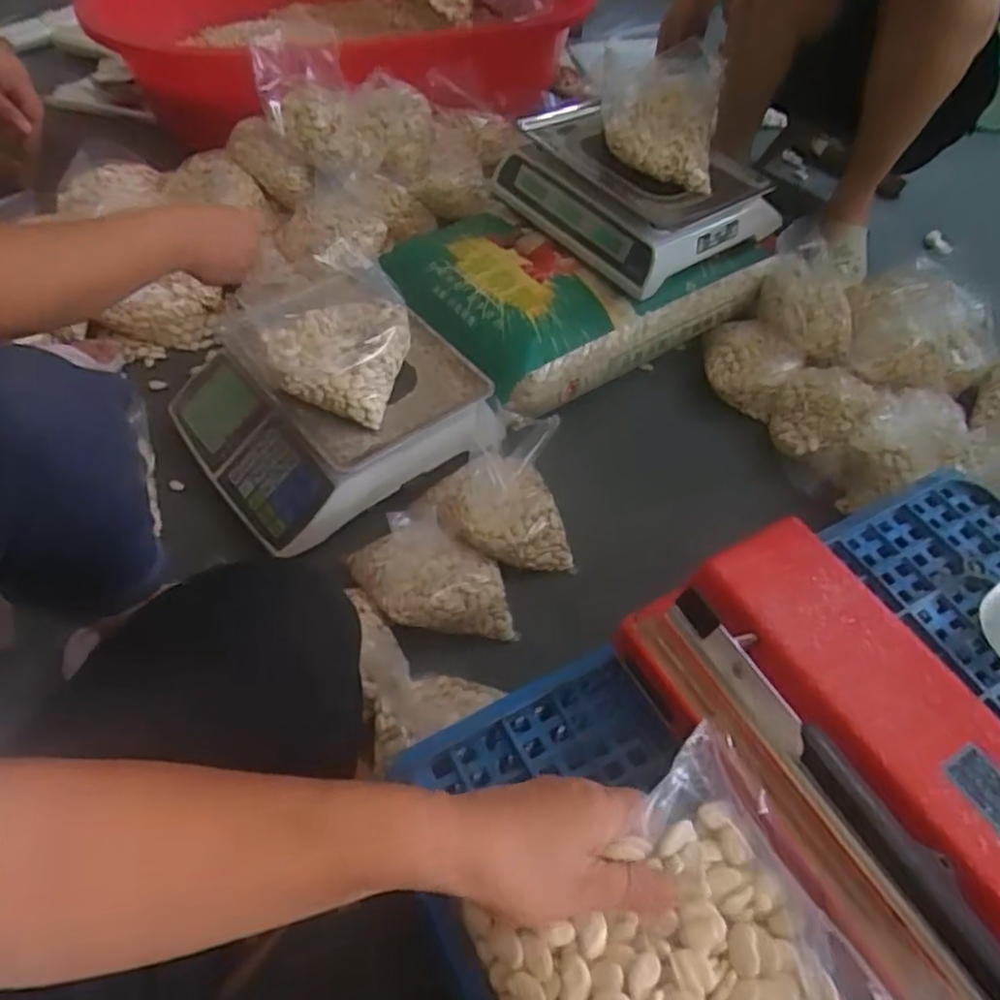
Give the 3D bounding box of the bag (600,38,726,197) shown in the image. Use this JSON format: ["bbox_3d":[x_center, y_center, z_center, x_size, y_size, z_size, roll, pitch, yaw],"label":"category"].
[{"bbox_3d":[0.236,-0.580,1.070,0.167,0.080,0.267,6,53,2],"label":"bag"}]

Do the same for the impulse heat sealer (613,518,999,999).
[{"bbox_3d":[0.247,0.201,0.389,0.149,0.086,0.425,-23,58,-19],"label":"impulse heat sealer"}]

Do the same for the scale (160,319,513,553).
[{"bbox_3d":[-0.231,-0.131,0.962,0.339,0.100,0.326,-31,61,-24],"label":"scale"}]

